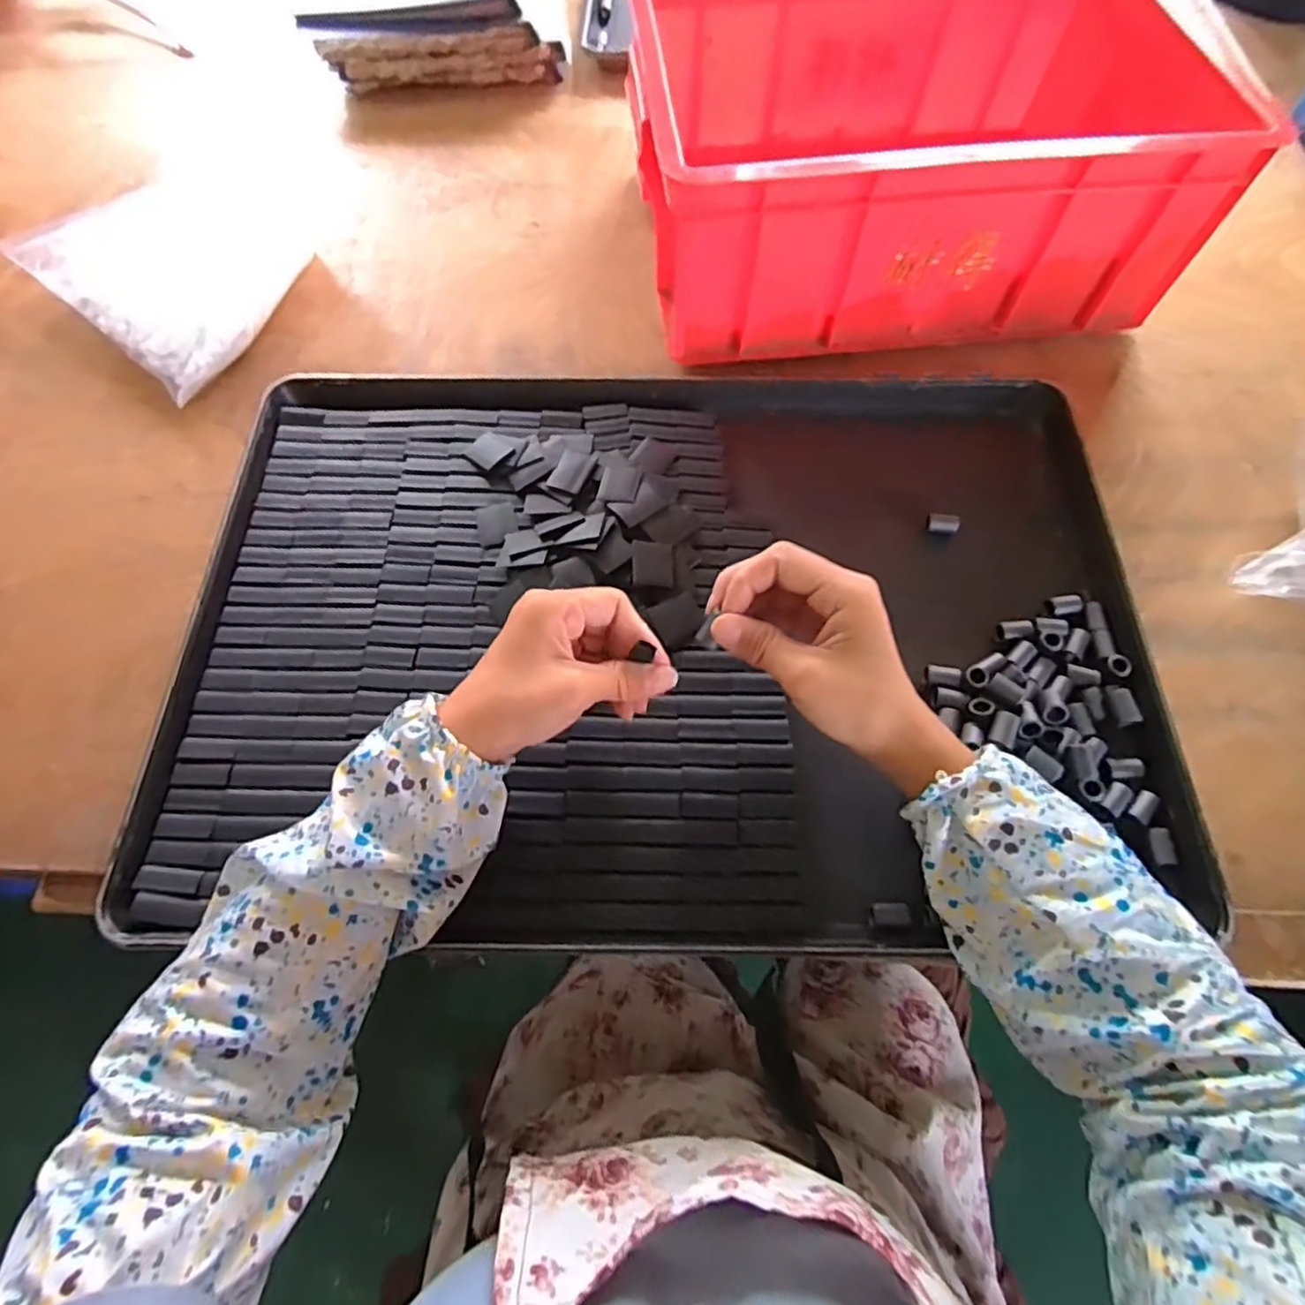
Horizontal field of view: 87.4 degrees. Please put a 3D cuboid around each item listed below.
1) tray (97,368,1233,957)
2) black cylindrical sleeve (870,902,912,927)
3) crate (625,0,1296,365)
[{"bbox_3d":[0.011,-0.027,0.439,0.589,0.030,0.398,1,65,0],"label":"tray"},{"bbox_3d":[0.130,0.143,0.372,0.020,0.008,0.012,0,65,0],"label":"black cylindrical sleeve"},{"bbox_3d":[0.207,-0.401,0.548,0.411,0.148,0.283,-5,65,-2],"label":"crate"}]

